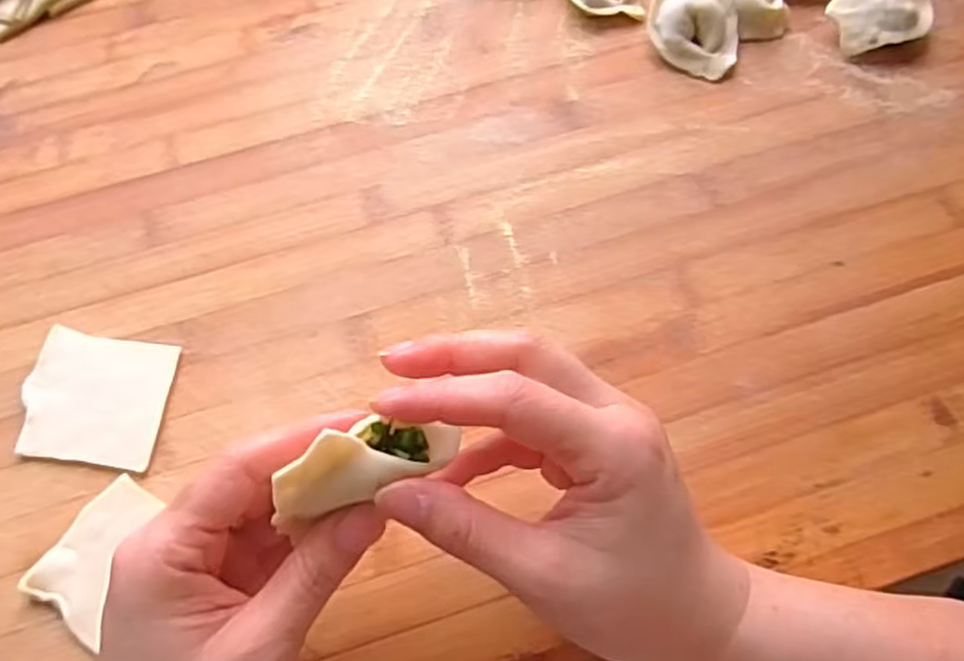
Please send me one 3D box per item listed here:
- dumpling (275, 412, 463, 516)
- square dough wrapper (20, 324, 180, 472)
[{"bbox_3d":[-0.034,0.039,0.230,0.055,0.017,0.020,-17,64,-21],"label":"dumpling"},{"bbox_3d":[-0.162,0.028,0.321,0.061,0.004,0.054,7,64,6],"label":"square dough wrapper"}]

